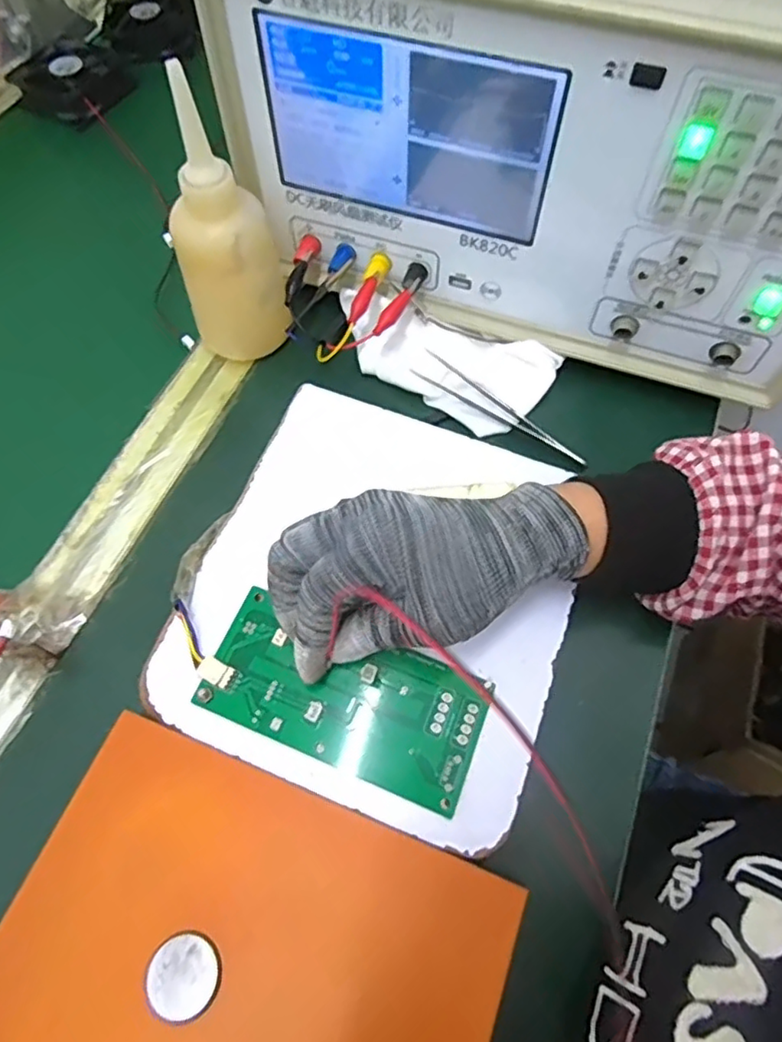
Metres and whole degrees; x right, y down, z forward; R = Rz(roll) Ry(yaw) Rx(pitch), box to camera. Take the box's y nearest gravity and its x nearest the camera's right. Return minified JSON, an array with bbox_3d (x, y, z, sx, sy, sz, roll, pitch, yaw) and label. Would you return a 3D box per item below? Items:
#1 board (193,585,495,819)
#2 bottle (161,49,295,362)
[{"bbox_3d":[-0.023,0.086,0.298,0.133,0.010,0.064,17,62,7],"label":"board"},{"bbox_3d":[-0.102,-0.170,0.366,0.064,0.151,0.063,-11,65,-3],"label":"bottle"}]

